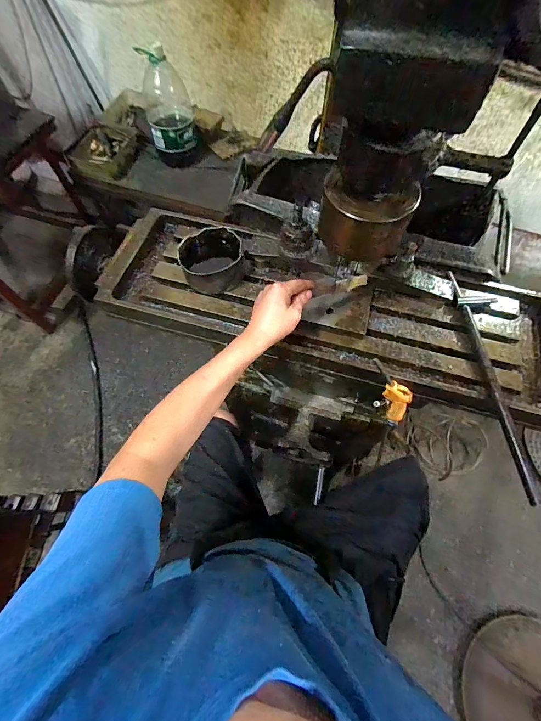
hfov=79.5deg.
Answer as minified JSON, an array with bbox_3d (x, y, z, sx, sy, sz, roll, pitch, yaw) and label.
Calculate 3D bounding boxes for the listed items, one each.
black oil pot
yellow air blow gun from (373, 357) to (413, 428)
[{"bbox_3d":[-0.104,-0.175,0.570,0.109,0.053,0.109,0,66,-1],"label":"black oil pot"},{"bbox_3d":[0.212,0.062,0.553,0.055,0.217,0.023,18,66,33],"label":"yellow air blow gun"}]

